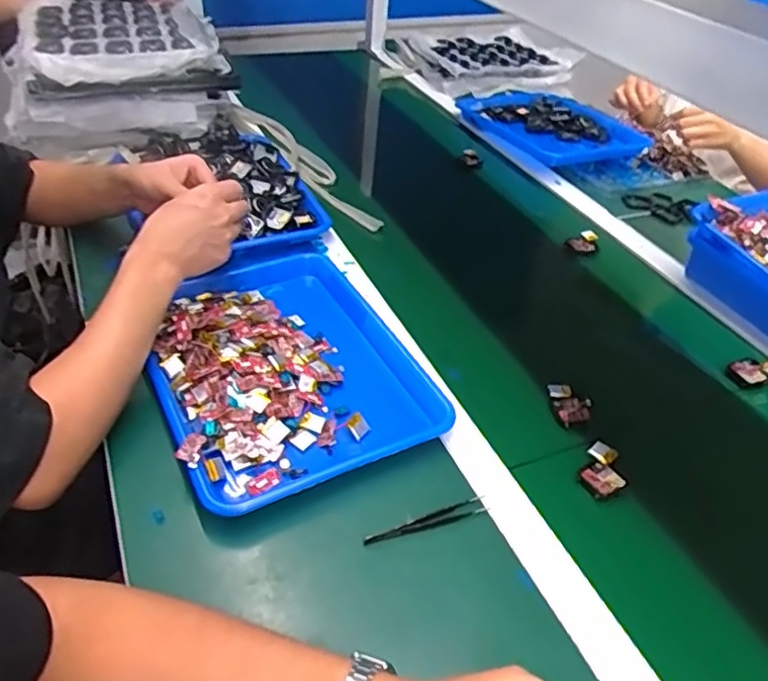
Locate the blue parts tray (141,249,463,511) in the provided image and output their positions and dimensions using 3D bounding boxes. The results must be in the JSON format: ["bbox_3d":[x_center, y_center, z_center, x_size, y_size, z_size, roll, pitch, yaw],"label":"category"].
[{"bbox_3d":[-0.119,0.002,0.689,0.247,0.038,0.382,-16,43,-23],"label":"blue parts tray"}]

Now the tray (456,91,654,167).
[{"bbox_3d":[0.301,-0.400,1.185,0.233,0.044,0.332,-13,42,-19],"label":"tray"}]

